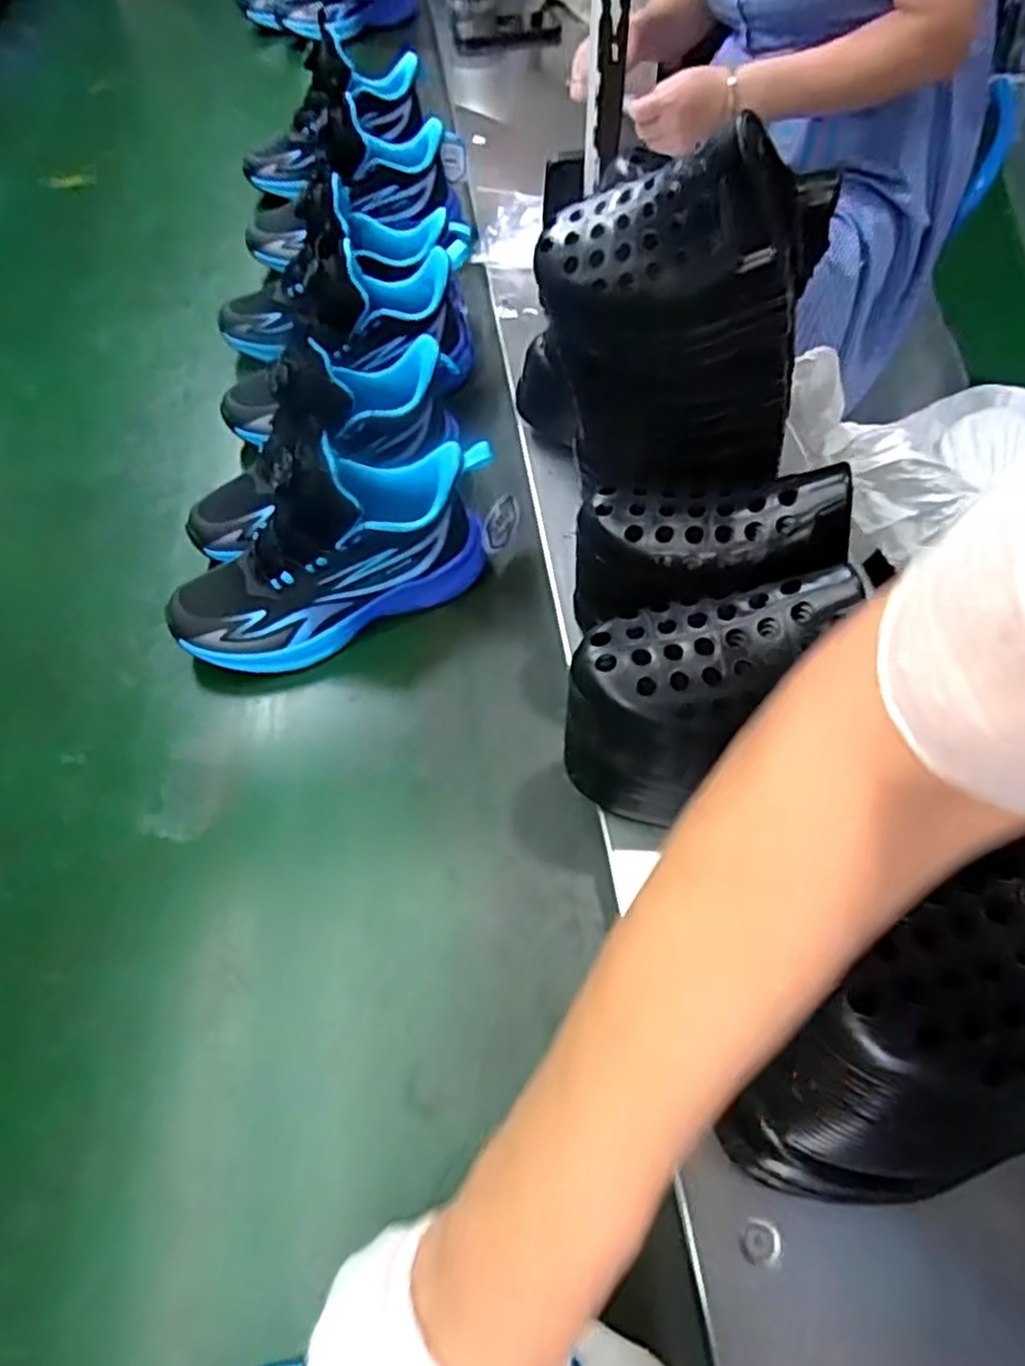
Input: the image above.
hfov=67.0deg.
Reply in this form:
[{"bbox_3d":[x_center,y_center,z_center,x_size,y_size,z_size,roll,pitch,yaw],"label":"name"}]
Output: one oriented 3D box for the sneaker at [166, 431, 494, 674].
[{"bbox_3d":[-0.133,-0.100,0.559,0.239,0.139,0.092,-25,59,-14],"label":"sneaker"}]

